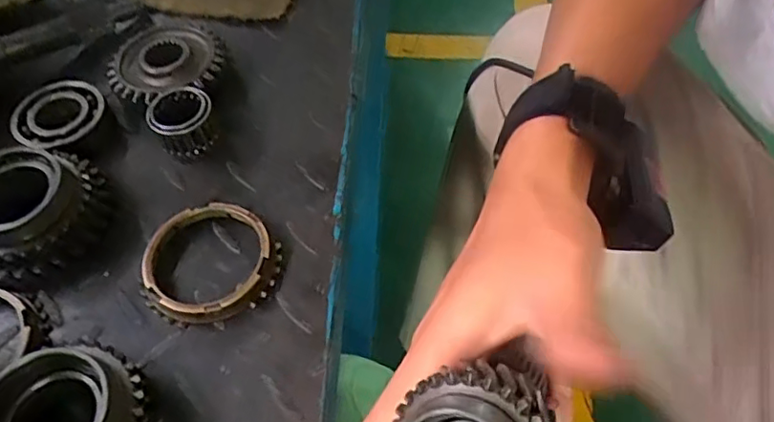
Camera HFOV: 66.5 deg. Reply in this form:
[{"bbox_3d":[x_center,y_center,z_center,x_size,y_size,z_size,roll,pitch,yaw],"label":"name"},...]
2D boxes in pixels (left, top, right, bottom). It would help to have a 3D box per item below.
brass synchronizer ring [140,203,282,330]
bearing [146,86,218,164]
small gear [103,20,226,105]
[{"bbox_3d":[-0.086,0.025,0.284,0.064,0.010,0.062,-1,57,1],"label":"brass synchronizer ring"},{"bbox_3d":[-0.111,-0.050,0.324,0.032,0.021,0.037,-25,59,-14],"label":"bearing"},{"bbox_3d":[-0.130,-0.087,0.352,0.064,0.013,0.060,-1,57,1],"label":"small gear"}]

